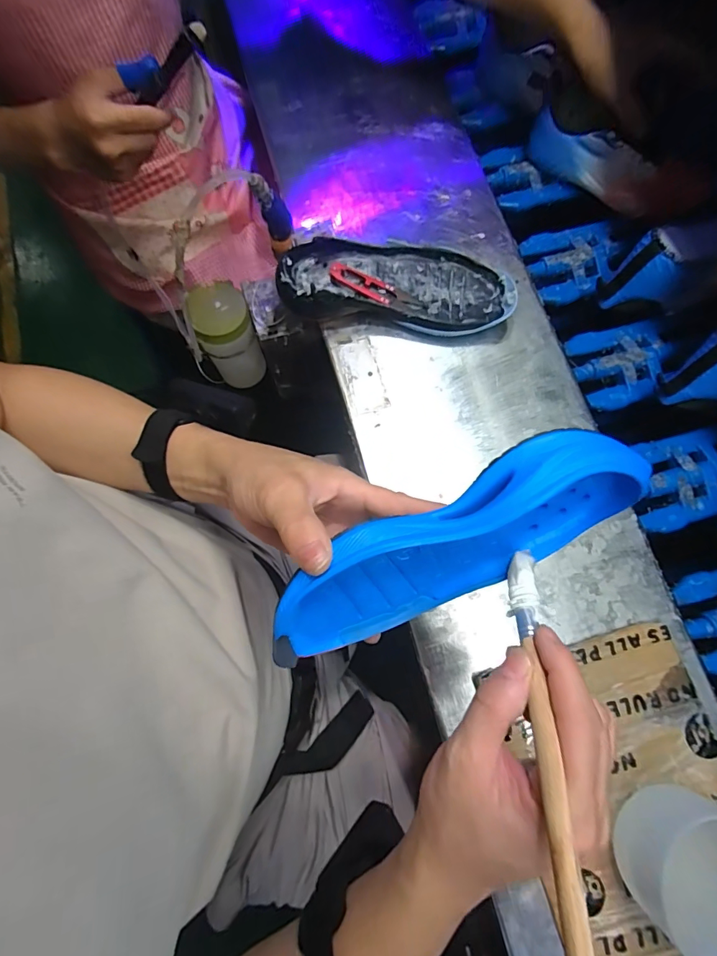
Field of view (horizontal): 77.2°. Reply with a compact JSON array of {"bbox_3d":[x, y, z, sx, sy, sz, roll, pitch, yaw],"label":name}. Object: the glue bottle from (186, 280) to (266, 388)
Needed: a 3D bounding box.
[{"bbox_3d":[-0.169,-0.184,0.592,0.073,0.127,0.081,-24,78,-3],"label":"glue bottle"}]

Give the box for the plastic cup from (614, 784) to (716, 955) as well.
[{"bbox_3d":[0.239,0.279,0.325,0.087,0.085,0.093,0,78,2],"label":"plastic cup"}]

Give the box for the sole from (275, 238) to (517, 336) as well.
[{"bbox_3d":[0.040,-0.200,0.466,0.236,0.050,0.090,4,76,2],"label":"sole"}]

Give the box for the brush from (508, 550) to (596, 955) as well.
[{"bbox_3d":[0.089,0.111,0.218,0.014,0.009,0.181,9,42,4],"label":"brush"}]

